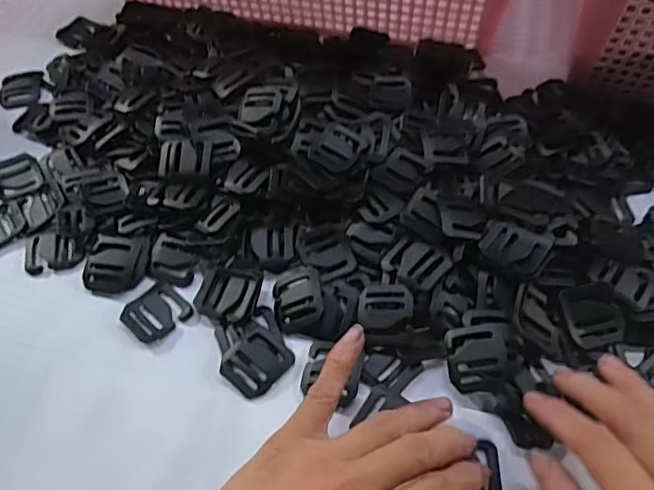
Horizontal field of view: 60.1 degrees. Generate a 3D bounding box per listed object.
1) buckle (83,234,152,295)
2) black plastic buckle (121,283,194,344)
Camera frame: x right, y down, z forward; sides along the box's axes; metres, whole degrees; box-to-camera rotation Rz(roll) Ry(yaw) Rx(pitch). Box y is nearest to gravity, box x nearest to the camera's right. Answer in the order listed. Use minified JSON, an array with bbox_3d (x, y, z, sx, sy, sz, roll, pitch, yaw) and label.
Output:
[{"bbox_3d":[-0.127,0.011,0.341,0.034,0.009,0.036,9,58,7],"label":"buckle"},{"bbox_3d":[-0.099,0.039,0.326,0.030,0.004,0.033,38,66,23],"label":"black plastic buckle"}]

